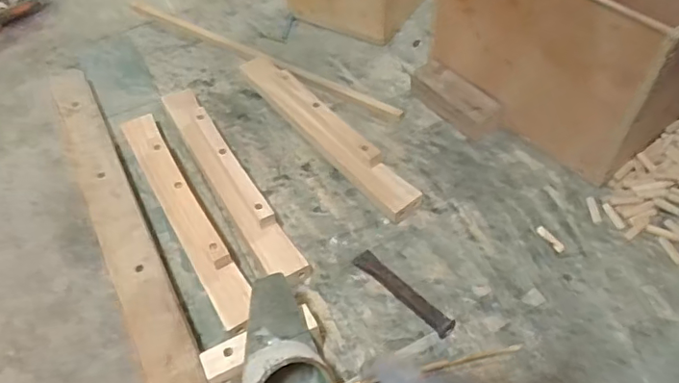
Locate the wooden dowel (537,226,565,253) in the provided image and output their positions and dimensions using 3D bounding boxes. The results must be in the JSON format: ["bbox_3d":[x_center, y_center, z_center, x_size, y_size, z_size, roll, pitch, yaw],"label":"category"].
[{"bbox_3d":[0.254,0.057,0.651,0.012,0.009,0.039,-29,57,-19],"label":"wooden dowel"}]

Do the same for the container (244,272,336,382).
[{"bbox_3d":[-0.052,0.166,0.532,0.083,0.097,0.133,-16,52,-9],"label":"container"}]

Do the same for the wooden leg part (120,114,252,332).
[{"bbox_3d":[-0.201,0.014,0.680,0.048,0.034,0.378,-27,55,-17],"label":"wooden leg part"}]

